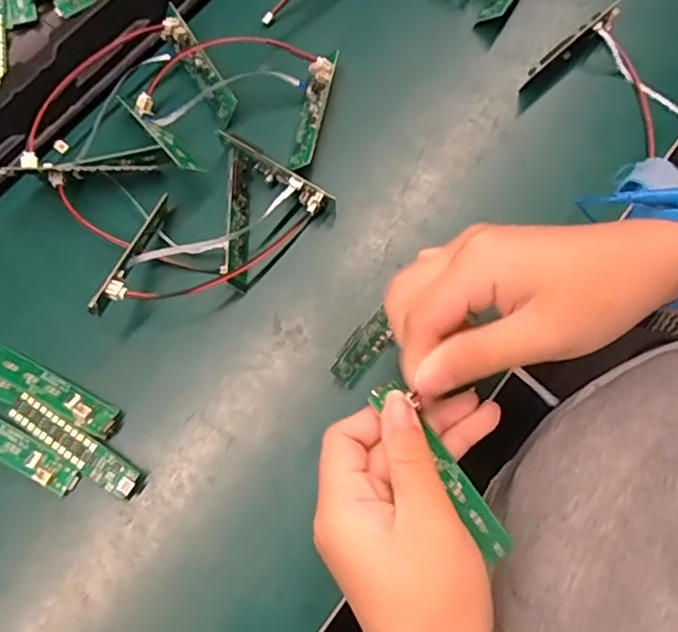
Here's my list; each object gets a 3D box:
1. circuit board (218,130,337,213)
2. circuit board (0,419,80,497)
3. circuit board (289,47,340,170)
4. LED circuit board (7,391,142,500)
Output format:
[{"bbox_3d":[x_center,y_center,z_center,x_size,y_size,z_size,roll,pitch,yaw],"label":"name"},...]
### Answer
[{"bbox_3d":[-0.039,-0.083,0.349,0.074,0.022,0.012,31,76,10],"label":"circuit board"},{"bbox_3d":[-0.178,0.068,0.314,0.086,0.006,0.018,27,75,9],"label":"circuit board"},{"bbox_3d":[-0.017,-0.125,0.361,0.016,0.014,0.080,12,74,4],"label":"circuit board"},{"bbox_3d":[-0.142,0.068,0.314,0.081,0.008,0.018,32,76,10],"label":"LED circuit board"}]

